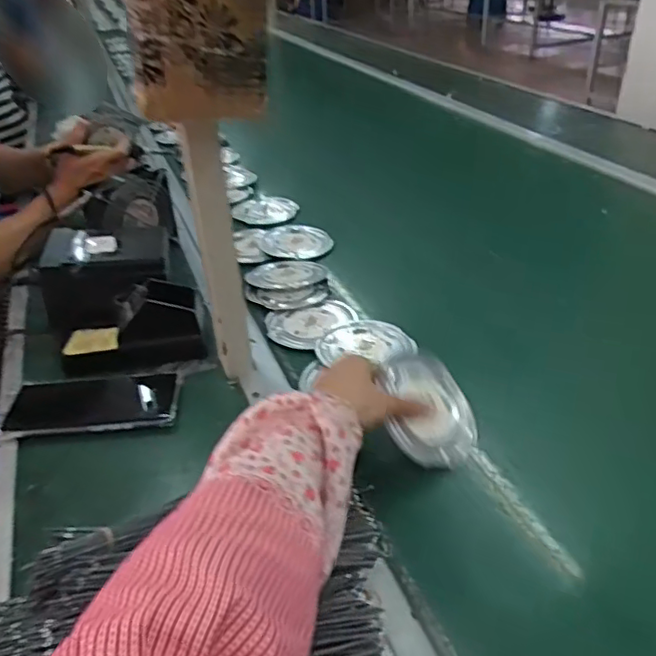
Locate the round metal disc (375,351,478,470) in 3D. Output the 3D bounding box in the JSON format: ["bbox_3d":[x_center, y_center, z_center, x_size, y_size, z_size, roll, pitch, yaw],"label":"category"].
[{"bbox_3d":[0.092,0.071,0.545,0.090,0.009,0.106,9,61,-25],"label":"round metal disc"}]

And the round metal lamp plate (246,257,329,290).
[{"bbox_3d":[-0.054,-0.078,0.837,0.105,0.009,0.087,5,34,12],"label":"round metal lamp plate"}]

